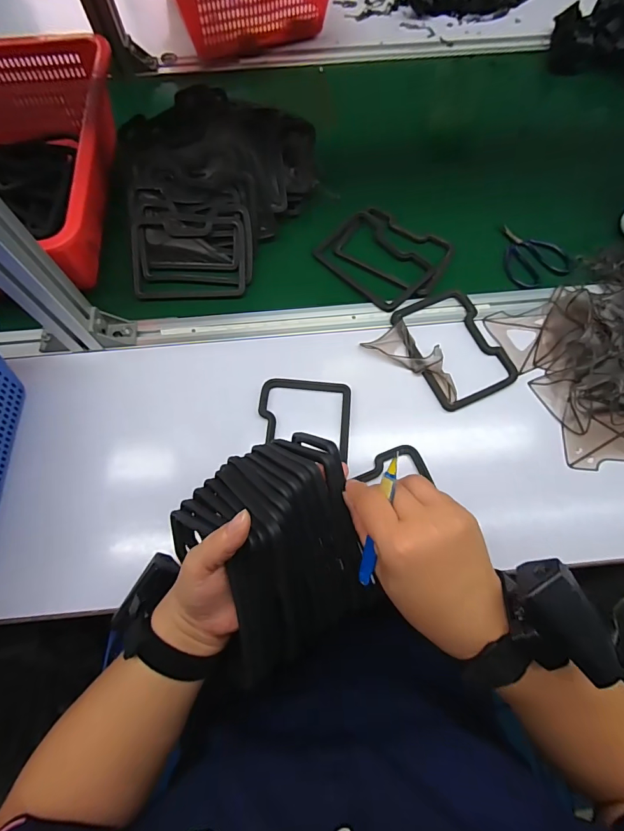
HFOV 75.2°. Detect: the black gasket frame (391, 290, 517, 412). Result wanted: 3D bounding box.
[{"bbox_3d":[0.171,-0.087,0.501,0.108,0.010,0.148,-23,71,-8],"label":"black gasket frame"}]

